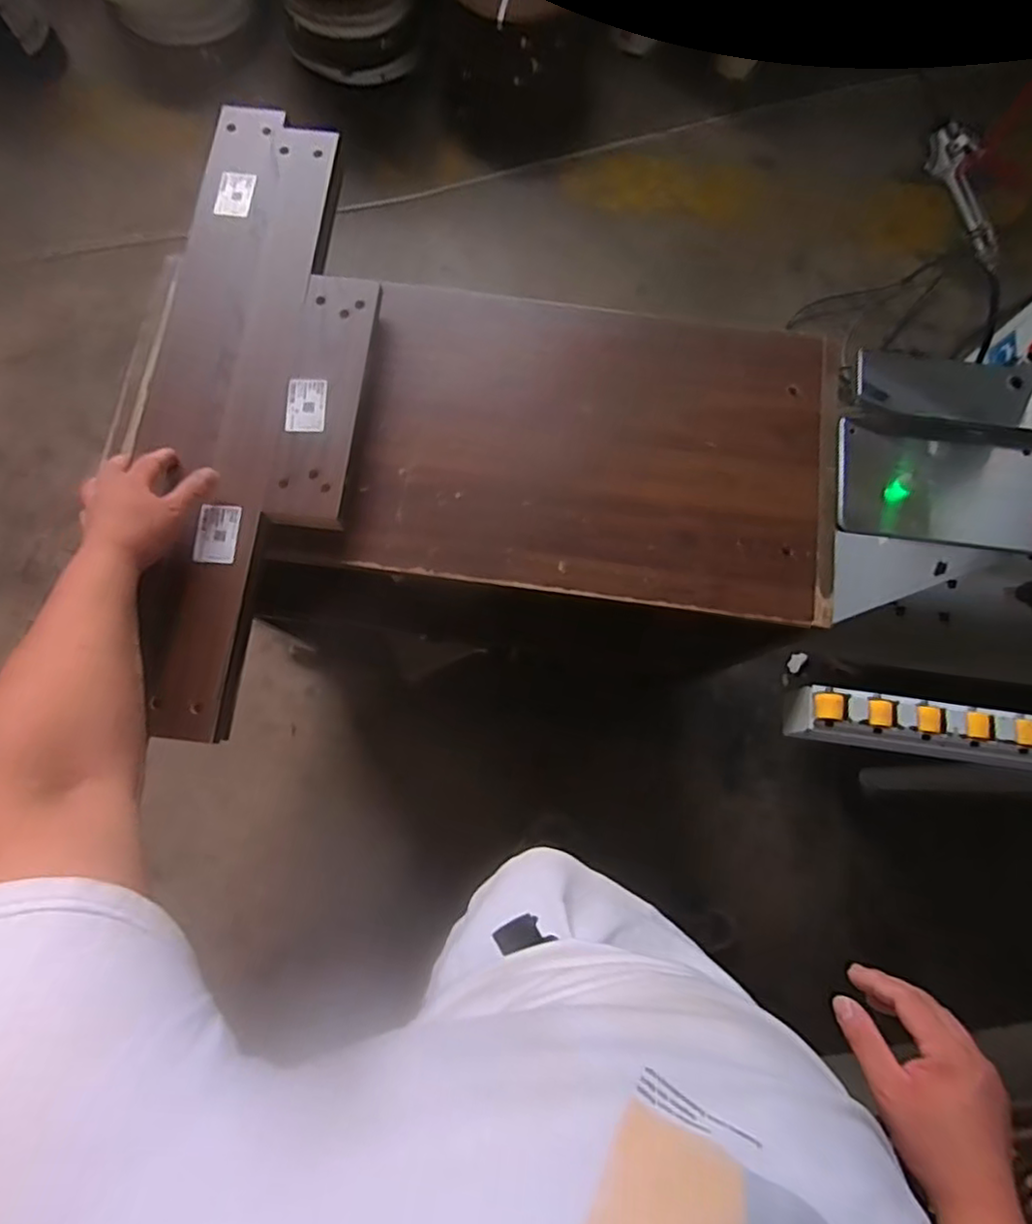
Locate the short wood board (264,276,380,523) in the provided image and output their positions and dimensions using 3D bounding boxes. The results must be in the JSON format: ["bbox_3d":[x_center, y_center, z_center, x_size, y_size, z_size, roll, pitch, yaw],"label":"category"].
[{"bbox_3d":[-0.205,-0.228,0.661,0.077,0.019,0.280,7,78,1],"label":"short wood board"}]

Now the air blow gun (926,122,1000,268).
[{"bbox_3d":[0.435,-0.402,0.598,0.032,0.033,0.136,-47,112,-9],"label":"air blow gun"}]

